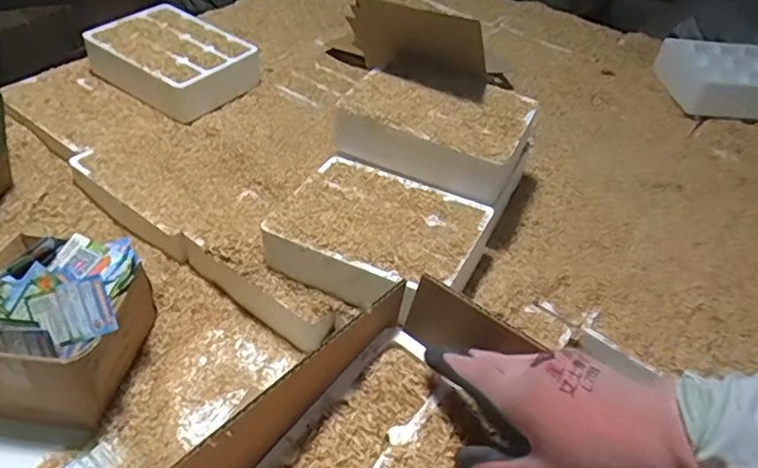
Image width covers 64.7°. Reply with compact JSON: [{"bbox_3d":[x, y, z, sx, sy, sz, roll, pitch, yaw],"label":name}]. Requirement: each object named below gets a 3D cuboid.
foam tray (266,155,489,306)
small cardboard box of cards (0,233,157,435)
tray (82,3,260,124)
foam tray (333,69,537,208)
[{"bbox_3d":[0.000,-0.002,0.768,0.239,0.075,0.188,22,45,15],"label":"foam tray"},{"bbox_3d":[-0.368,0.088,0.663,0.193,0.137,0.177,10,43,2],"label":"small cardboard box of cards"},{"bbox_3d":[-0.359,-0.298,1.044,0.256,0.080,0.211,27,46,19],"label":"tray"},{"bbox_3d":[0.083,-0.150,0.846,0.244,0.080,0.167,22,44,15],"label":"foam tray"}]

